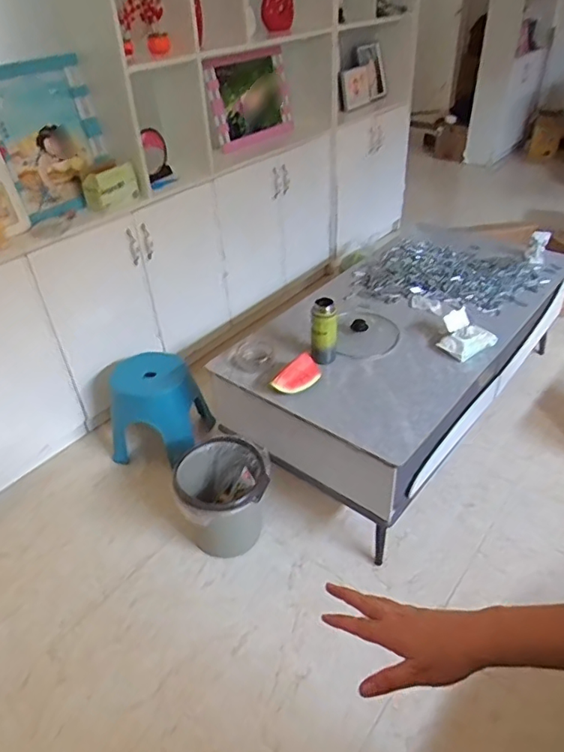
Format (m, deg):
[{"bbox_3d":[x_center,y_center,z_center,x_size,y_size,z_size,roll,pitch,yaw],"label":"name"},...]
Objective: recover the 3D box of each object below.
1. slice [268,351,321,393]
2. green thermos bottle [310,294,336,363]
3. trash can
[{"bbox_3d":[0.046,0.000,1.555,0.159,0.067,0.086,-32,47,-32],"label":"slice"},{"bbox_3d":[0.127,-0.138,1.635,0.078,0.205,0.077,-1,38,3],"label":"green thermos bottle"},{"bbox_3d":[-0.178,0.384,1.656,0.290,0.284,0.246,-8,38,-6],"label":"trash can"}]

